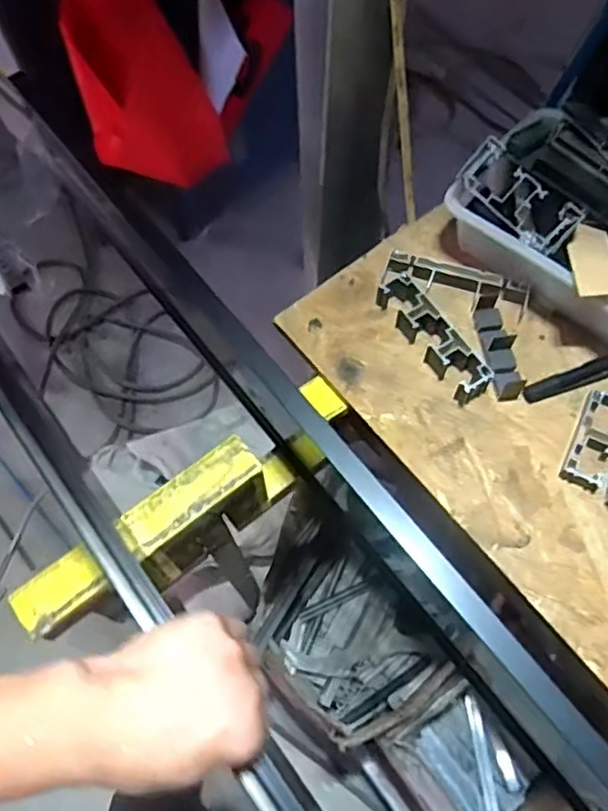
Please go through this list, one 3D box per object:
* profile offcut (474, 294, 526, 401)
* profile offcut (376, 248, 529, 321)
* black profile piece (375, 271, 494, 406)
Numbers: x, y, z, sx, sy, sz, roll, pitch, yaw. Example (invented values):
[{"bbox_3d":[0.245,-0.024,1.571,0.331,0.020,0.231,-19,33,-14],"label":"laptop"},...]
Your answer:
[{"bbox_3d":[0.183,-0.057,0.600,0.029,0.023,0.110,-4,66,-1],"label":"profile offcut"},{"bbox_3d":[0.149,-0.119,0.635,0.140,0.021,0.039,17,67,9],"label":"profile offcut"},{"bbox_3d":[0.120,-0.065,0.604,0.034,0.031,0.137,-31,69,-12],"label":"black profile piece"}]

